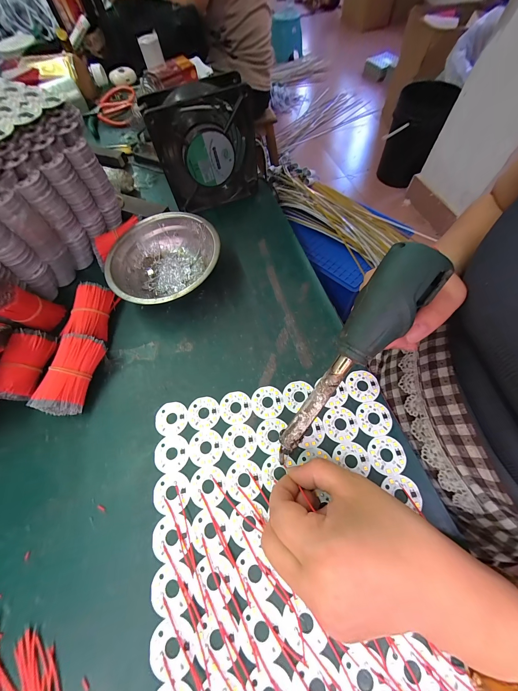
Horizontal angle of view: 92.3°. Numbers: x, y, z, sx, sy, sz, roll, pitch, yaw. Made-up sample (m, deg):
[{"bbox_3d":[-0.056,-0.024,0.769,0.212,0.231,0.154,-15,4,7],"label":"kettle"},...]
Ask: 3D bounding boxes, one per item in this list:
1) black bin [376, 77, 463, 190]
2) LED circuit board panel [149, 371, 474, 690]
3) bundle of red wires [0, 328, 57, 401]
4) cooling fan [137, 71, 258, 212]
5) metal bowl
[{"bbox_3d":[0.793,-1.106,1.320,0.226,0.371,0.227,4,67,4],"label":"black bin"},{"bbox_3d":[0.022,0.136,0.198,0.212,0.004,0.212,-9,64,-1],"label":"LED circuit board panel"},{"bbox_3d":[-0.237,0.018,0.250,0.029,0.024,0.070,2,64,4],"label":"bundle of red wires"},{"bbox_3d":[-0.066,-0.244,0.318,0.123,0.123,0.046,-25,66,-9],"label":"cooling fan"},{"bbox_3d":[-0.106,-0.094,0.293,0.121,0.046,0.124,-1,64,2],"label":"metal bowl"}]

